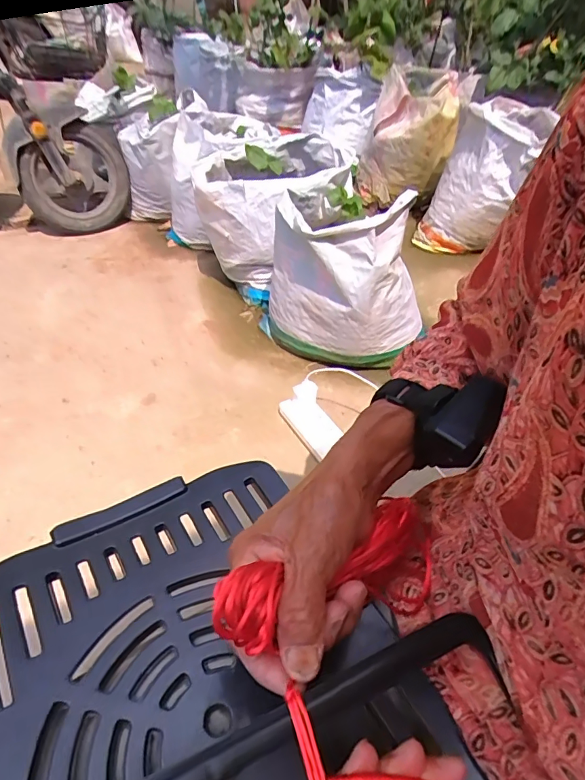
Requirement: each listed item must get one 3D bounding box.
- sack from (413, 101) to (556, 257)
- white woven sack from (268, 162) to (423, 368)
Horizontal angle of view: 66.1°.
[{"bbox_3d":[0.705,-0.782,1.645,0.308,0.431,0.416,23,48,19],"label":"sack"},{"bbox_3d":[0.130,-0.304,1.166,0.369,0.413,0.420,6,44,3],"label":"white woven sack"}]

